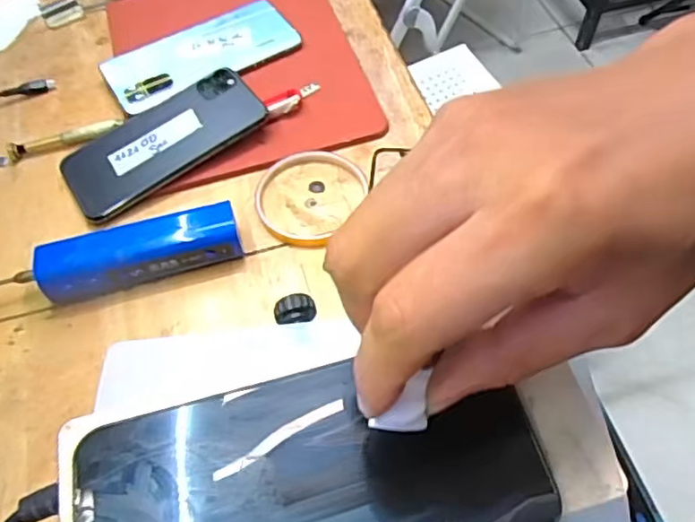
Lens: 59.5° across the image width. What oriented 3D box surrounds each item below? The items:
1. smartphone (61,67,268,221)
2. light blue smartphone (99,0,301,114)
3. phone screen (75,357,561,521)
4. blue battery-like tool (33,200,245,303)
[{"bbox_3d":[-0.143,-0.094,0.472,0.155,0.010,0.079,-36,62,-10],"label":"smartphone"},{"bbox_3d":[-0.126,-0.179,0.527,0.161,0.014,0.068,-28,60,-15],"label":"light blue smartphone"},{"bbox_3d":[-0.011,0.076,0.208,0.154,0.004,0.075,-7,57,-4],"label":"phone screen"},{"bbox_3d":[-0.138,-0.004,0.412,0.129,0.034,0.036,-14,57,-7],"label":"blue battery-like tool"}]

